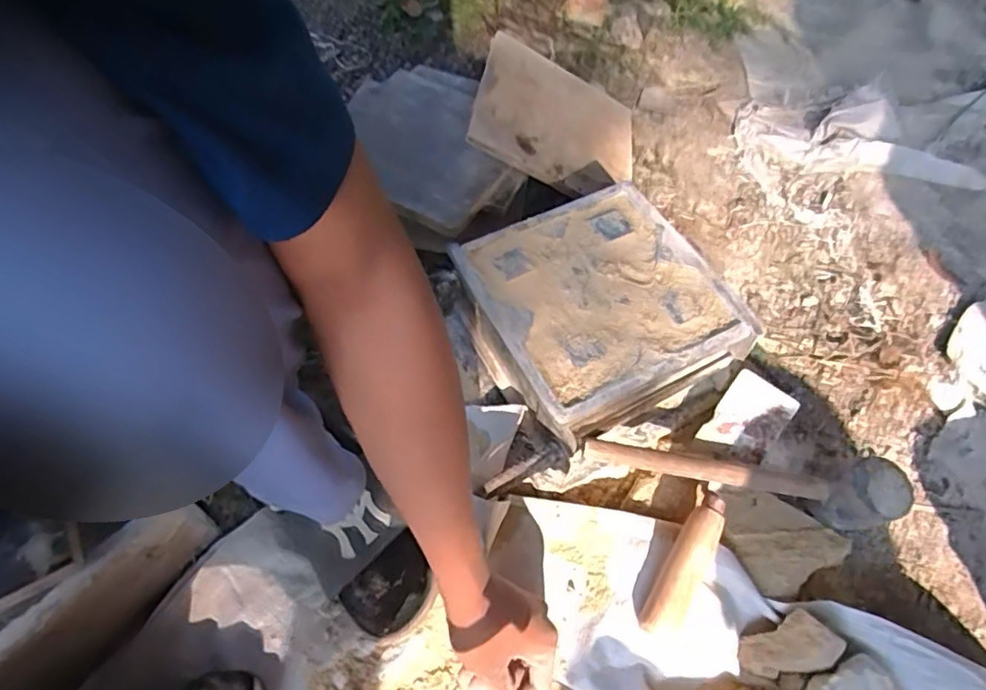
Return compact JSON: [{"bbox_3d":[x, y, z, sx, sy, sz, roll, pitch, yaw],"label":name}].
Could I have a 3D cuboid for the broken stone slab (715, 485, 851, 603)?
[{"bbox_3d":[0.272,0.183,0.556,0.099,0.022,0.105,-27,60,-19],"label":"broken stone slab"}]

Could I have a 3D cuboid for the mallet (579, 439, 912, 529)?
[{"bbox_3d":[0.229,0.123,0.550,0.282,0.095,0.049,13,56,7],"label":"mallet"}]

